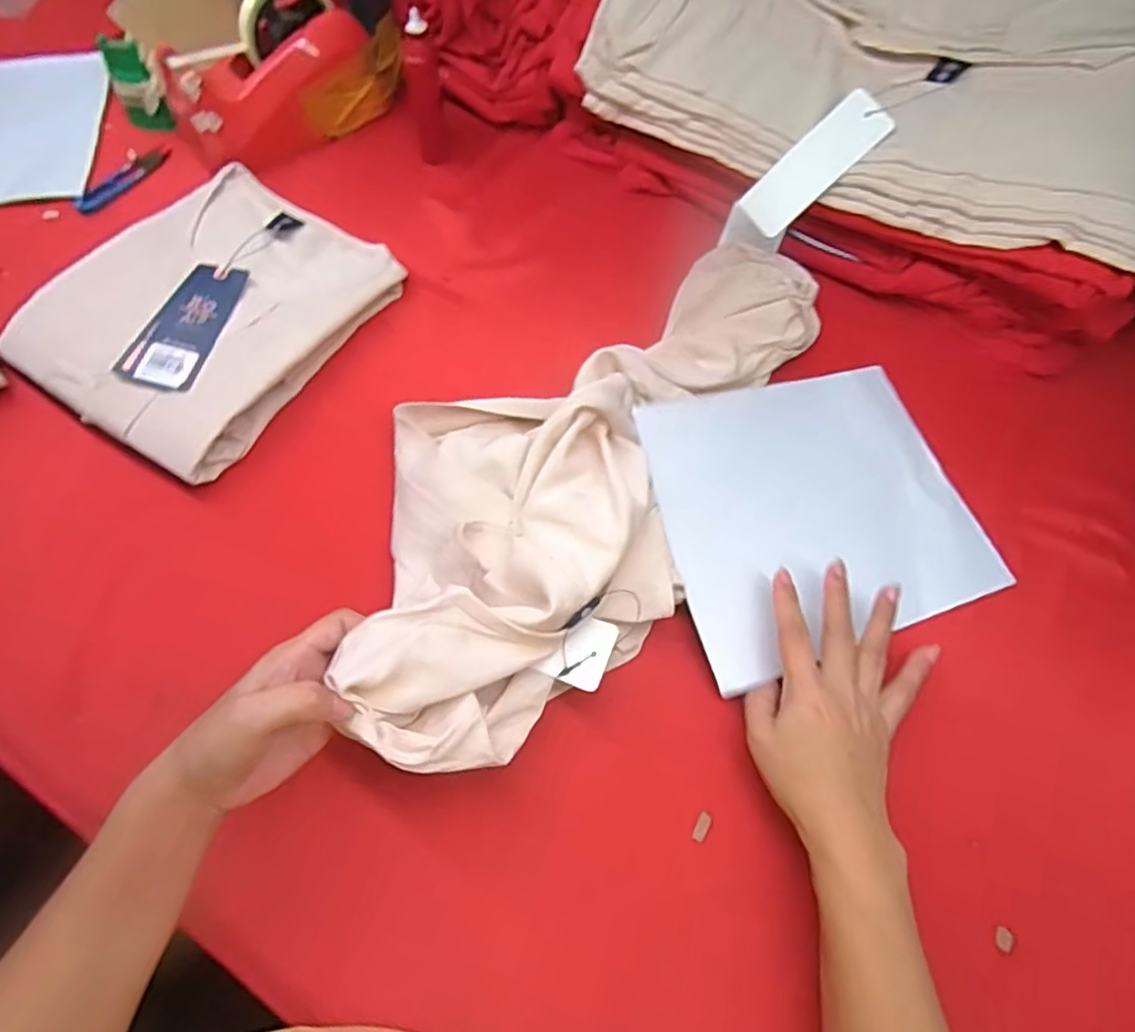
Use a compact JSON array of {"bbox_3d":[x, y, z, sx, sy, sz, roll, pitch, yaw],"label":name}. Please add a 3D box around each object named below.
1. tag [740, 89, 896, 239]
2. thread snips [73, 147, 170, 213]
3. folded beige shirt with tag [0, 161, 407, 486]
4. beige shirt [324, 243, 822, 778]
[{"bbox_3d":[0.207,-0.294,0.539,0.122,0.010,0.048,-41,70,19],"label":"tag"},{"bbox_3d":[-0.414,-0.317,0.601,0.013,0.013,0.104,31,63,11],"label":"thread snips"},{"bbox_3d":[-0.291,-0.172,0.521,0.209,0.045,0.253,31,63,10],"label":"folded beige shirt with tag"},{"bbox_3d":[0.018,-0.060,0.463,0.213,0.083,0.488,33,64,11],"label":"beige shirt"}]

